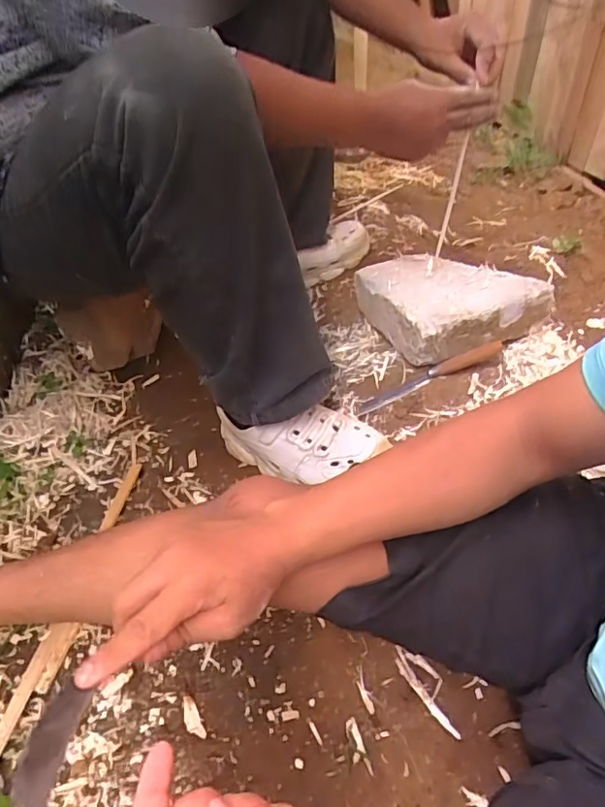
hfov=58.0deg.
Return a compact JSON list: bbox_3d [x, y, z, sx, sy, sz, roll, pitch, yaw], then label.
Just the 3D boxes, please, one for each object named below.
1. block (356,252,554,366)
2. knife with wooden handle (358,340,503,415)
[{"bbox_3d":[0.219,-0.151,0.832,0.210,0.091,0.200,-17,42,-16],"label":"block"},{"bbox_3d":[0.176,-0.036,0.750,0.221,0.018,0.020,-25,44,-7],"label":"knife with wooden handle"}]

